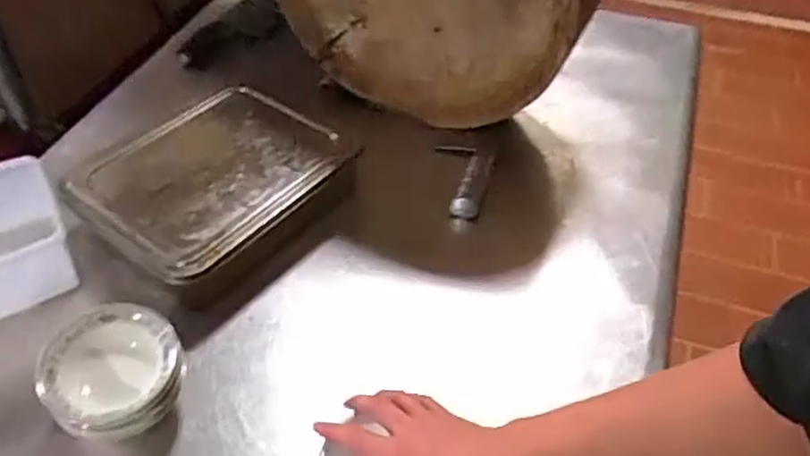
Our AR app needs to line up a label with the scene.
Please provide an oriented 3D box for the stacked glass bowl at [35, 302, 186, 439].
[{"bbox_3d":[-0.252,0.133,0.632,0.113,0.078,0.108,1,46,-1],"label":"stacked glass bowl"}]

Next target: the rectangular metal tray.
[{"bbox_3d":[-0.219,-0.069,0.802,0.228,0.035,0.263,31,53,26],"label":"rectangular metal tray"}]

